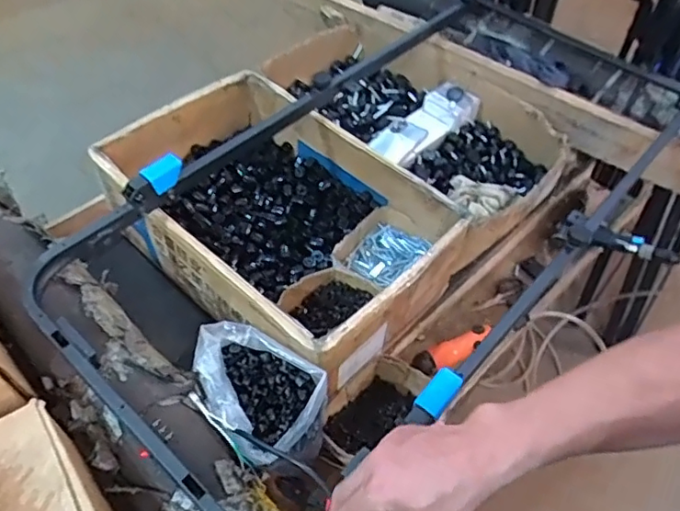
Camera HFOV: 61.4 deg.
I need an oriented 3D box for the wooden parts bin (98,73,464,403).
[{"bbox_3d":[-0.104,-0.069,0.942,0.540,0.144,0.354,37,58,23],"label":"wooden parts bin"}]

